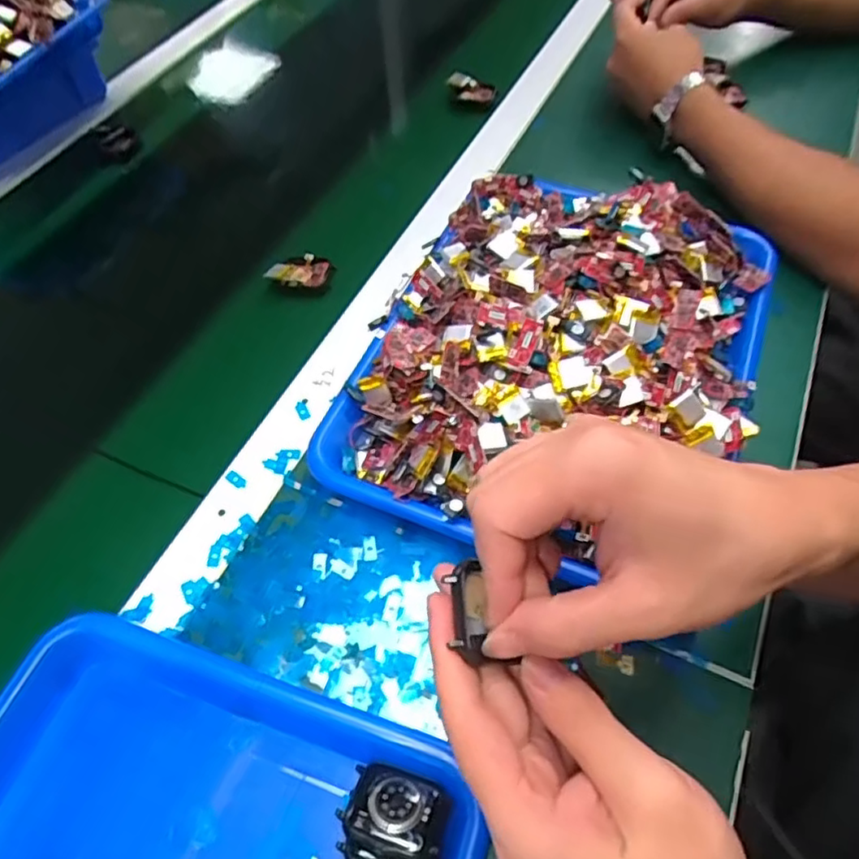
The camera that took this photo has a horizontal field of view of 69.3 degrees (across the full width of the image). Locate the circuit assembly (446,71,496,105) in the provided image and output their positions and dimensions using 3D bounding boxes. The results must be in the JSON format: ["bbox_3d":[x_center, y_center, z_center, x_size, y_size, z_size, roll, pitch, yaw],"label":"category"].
[{"bbox_3d":[0.045,-0.379,0.689,0.067,0.014,0.028,36,65,23],"label":"circuit assembly"}]

